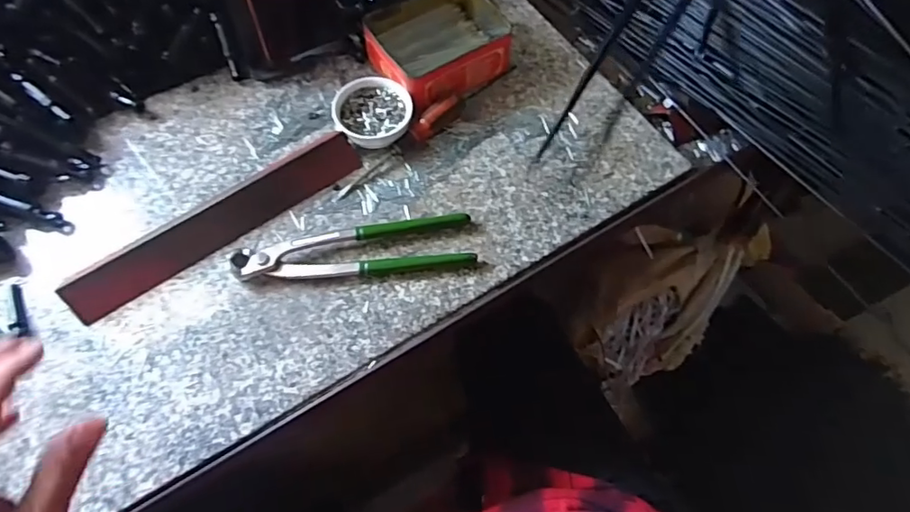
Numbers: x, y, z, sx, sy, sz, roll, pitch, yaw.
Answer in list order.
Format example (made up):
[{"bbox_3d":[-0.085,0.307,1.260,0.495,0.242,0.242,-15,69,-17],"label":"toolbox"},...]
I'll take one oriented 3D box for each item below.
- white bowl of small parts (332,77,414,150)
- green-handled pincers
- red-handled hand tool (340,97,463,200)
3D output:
[{"bbox_3d":[-0.077,-0.133,0.527,0.071,0.027,0.069,0,63,-1],"label":"white bowl of small parts"},{"bbox_3d":[-0.083,-0.006,0.470,0.194,0.016,0.049,-7,63,-5],"label":"green-handled pincers"},{"bbox_3d":[-0.048,-0.103,0.514,0.144,0.023,0.017,-37,70,-18],"label":"red-handled hand tool"}]

